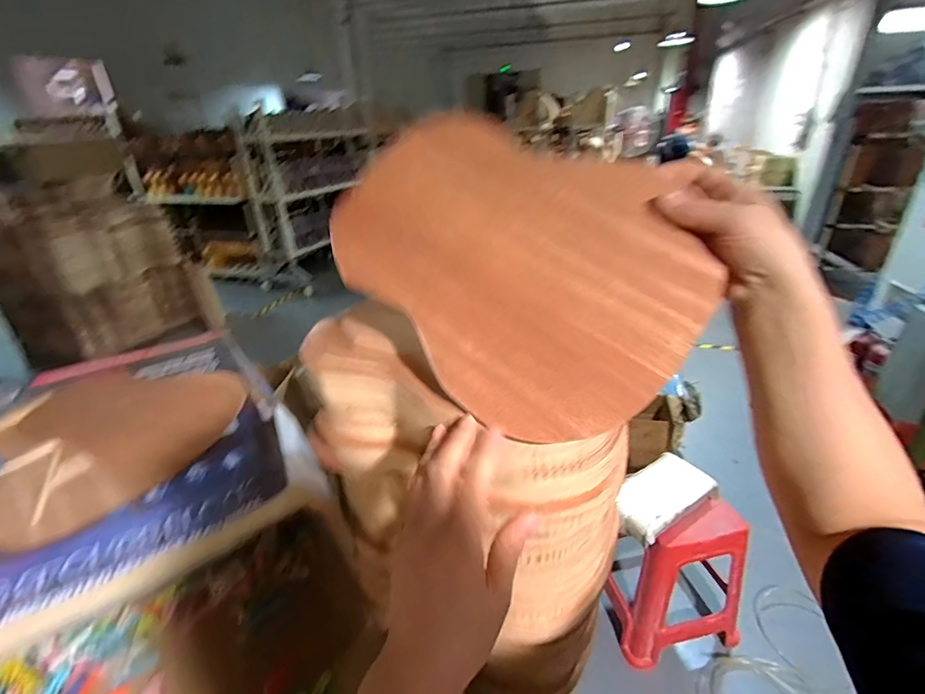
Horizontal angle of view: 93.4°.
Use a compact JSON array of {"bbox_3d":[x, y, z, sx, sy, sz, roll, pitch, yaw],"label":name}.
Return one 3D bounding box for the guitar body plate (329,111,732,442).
[{"bbox_3d":[0.037,-0.080,0.365,0.311,0.011,0.227,39,84,19],"label":"guitar body plate"}]

